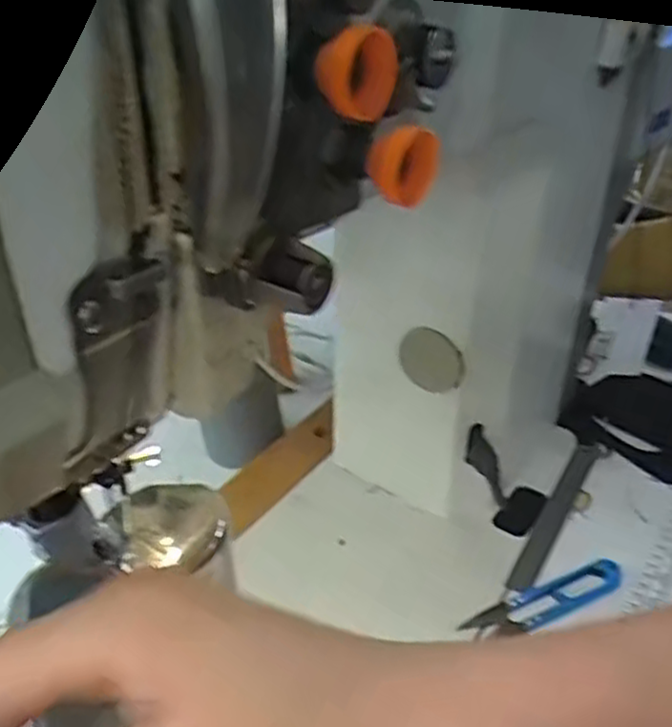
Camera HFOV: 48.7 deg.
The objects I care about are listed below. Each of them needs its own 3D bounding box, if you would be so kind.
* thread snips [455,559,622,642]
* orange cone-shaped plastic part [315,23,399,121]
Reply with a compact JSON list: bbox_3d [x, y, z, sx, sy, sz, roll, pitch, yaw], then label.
[{"bbox_3d":[0.135,0.154,0.482,0.110,0.014,0.029,-16,31,-15],"label":"thread snips"},{"bbox_3d":[0.006,-0.076,0.195,0.021,0.021,0.018,-4,30,5],"label":"orange cone-shaped plastic part"}]

